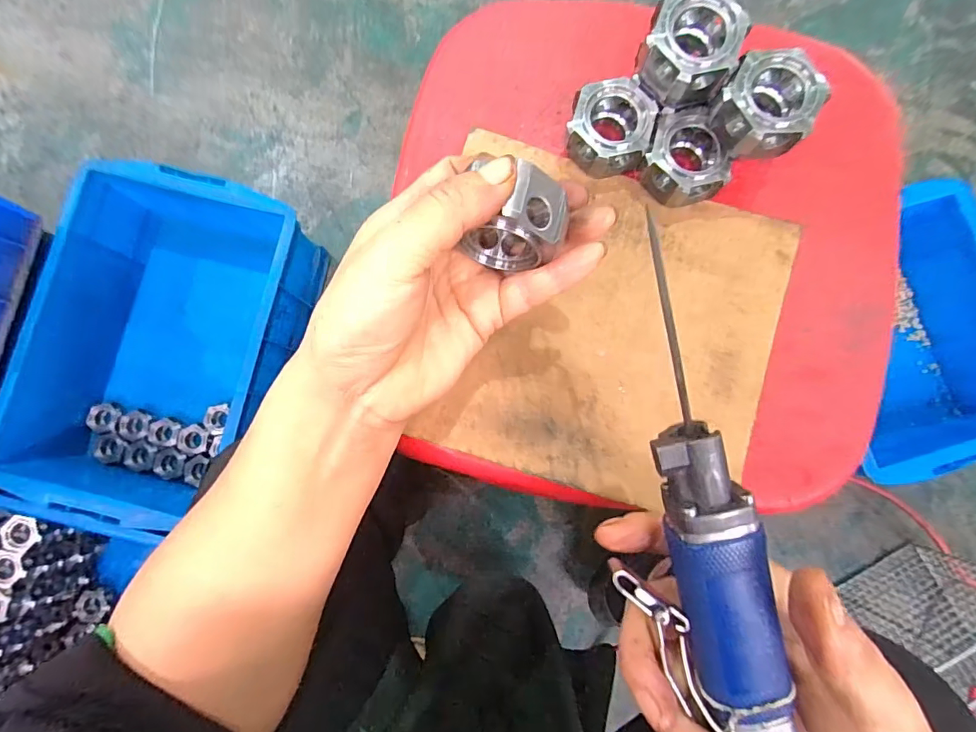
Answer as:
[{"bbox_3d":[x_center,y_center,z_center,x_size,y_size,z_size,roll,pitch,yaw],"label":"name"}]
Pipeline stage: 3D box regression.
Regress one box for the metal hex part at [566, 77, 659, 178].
[{"bbox_3d":[0.068,-0.133,0.269,0.044,0.031,0.045,15,82,2],"label":"metal hex part"}]

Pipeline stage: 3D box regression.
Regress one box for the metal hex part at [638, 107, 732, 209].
[{"bbox_3d":[0.110,-0.112,0.265,0.043,0.033,0.042,27,83,4],"label":"metal hex part"}]

